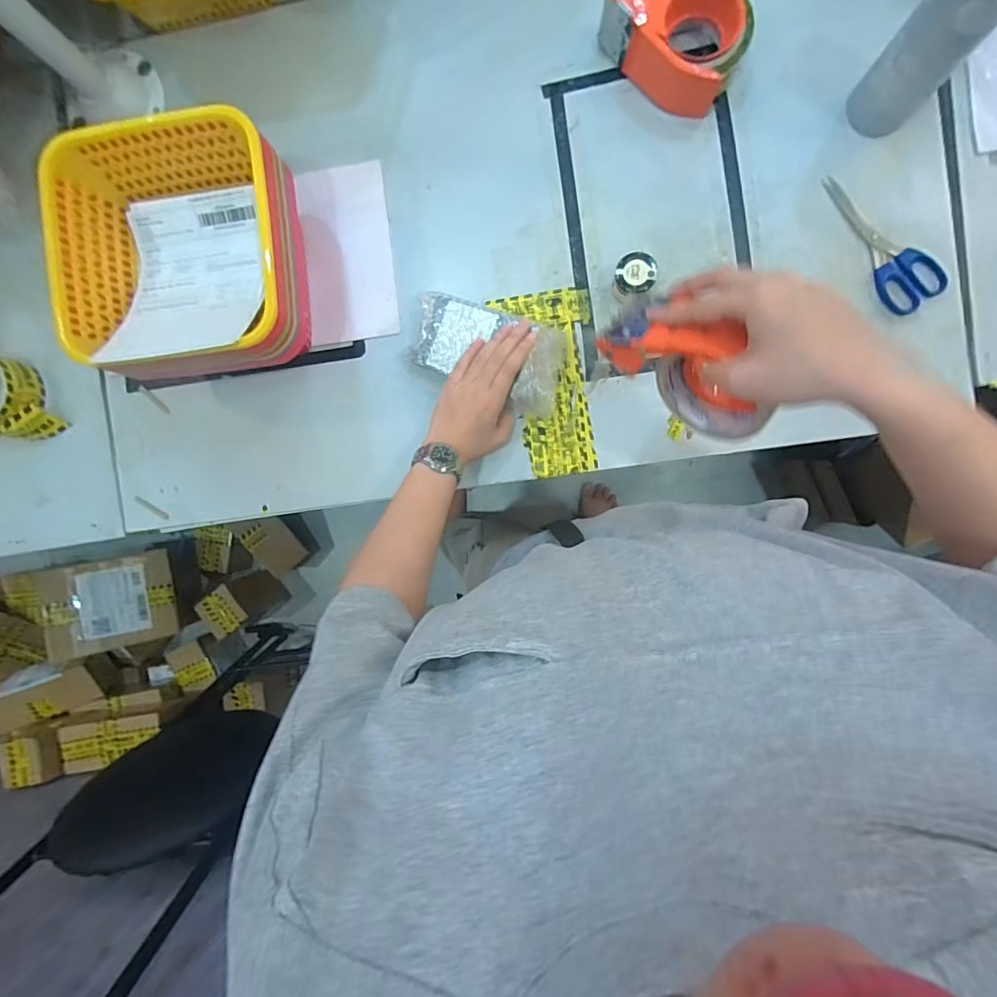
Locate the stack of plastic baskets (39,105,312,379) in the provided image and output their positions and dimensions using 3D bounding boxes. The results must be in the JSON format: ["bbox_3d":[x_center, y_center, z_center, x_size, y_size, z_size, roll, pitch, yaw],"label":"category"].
[{"bbox_3d":[-0.317,-0.251,0.544,0.231,0.146,0.231,-7,92,6],"label":"stack of plastic baskets"}]

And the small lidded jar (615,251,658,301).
[{"bbox_3d":[0.151,-0.243,0.560,0.046,0.041,0.045,-1,82,6],"label":"small lidded jar"}]

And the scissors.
[{"bbox_3d":[0.417,-0.283,0.544,0.068,0.005,0.167,-29,90,7],"label":"scissors"}]

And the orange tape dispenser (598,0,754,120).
[{"bbox_3d":[0.184,-0.493,0.535,0.150,0.063,0.094,32,96,4],"label":"orange tape dispenser"}]

